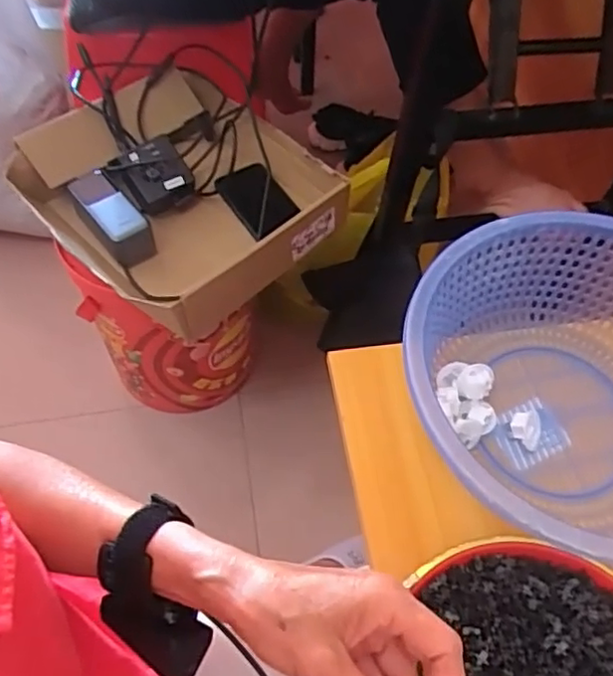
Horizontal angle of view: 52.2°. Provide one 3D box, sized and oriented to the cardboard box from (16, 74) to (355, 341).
[{"bbox_3d":[-0.164,-0.191,0.823,0.341,0.103,0.319,38,65,20],"label":"cardboard box"}]

